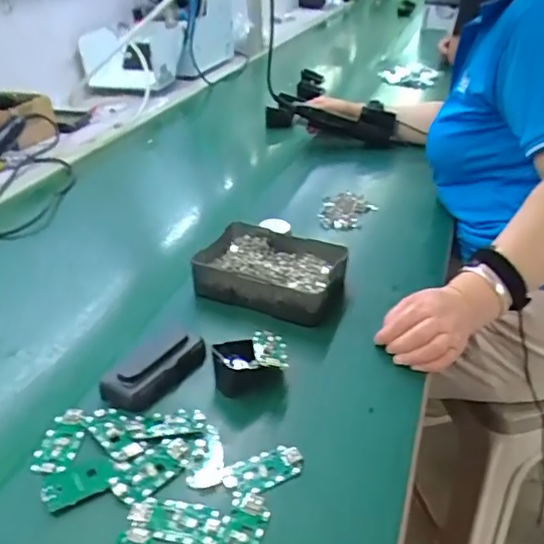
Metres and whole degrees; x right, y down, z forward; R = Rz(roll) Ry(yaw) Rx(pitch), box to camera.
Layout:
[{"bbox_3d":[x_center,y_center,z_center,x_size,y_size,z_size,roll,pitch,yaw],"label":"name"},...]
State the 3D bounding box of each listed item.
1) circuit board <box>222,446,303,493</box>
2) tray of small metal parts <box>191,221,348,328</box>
[{"bbox_3d":[-0.007,0.157,0.447,0.064,0.004,0.033,-11,33,-15],"label":"circuit board"},{"bbox_3d":[0.002,-0.005,0.667,0.171,0.044,0.136,11,33,19],"label":"tray of small metal parts"}]

